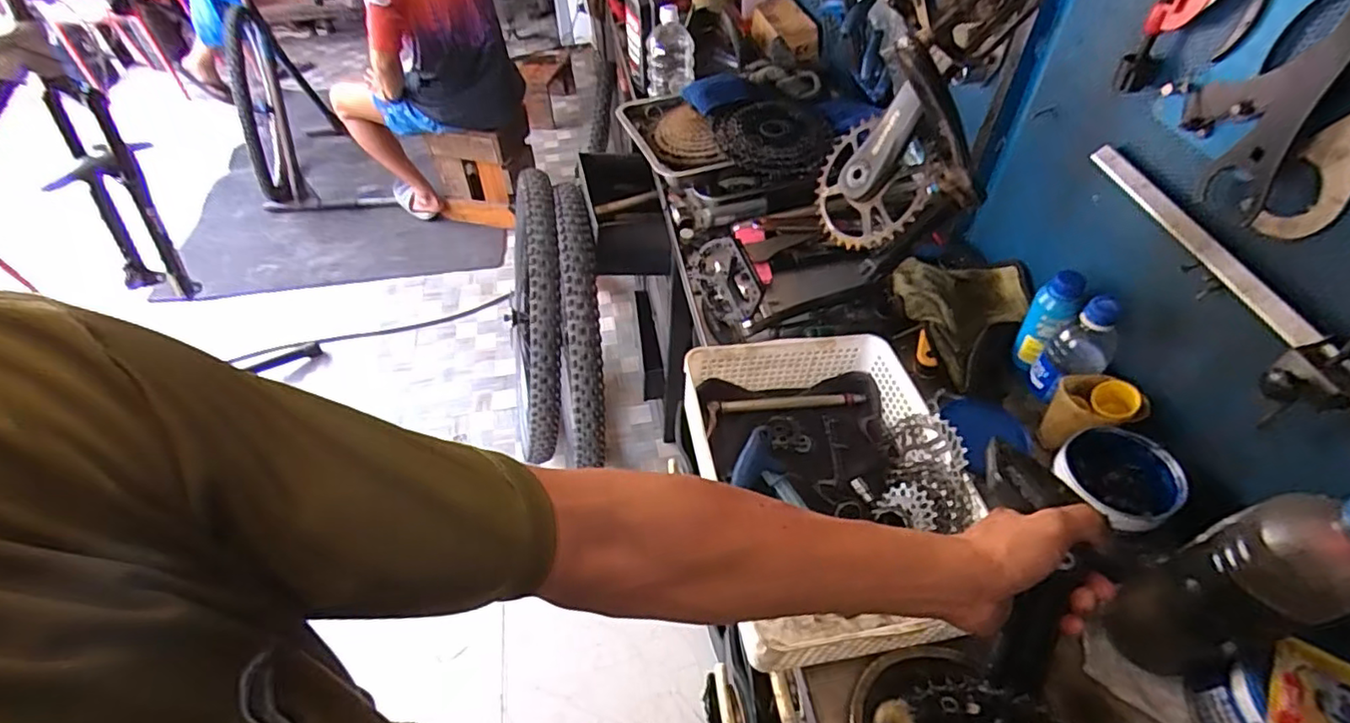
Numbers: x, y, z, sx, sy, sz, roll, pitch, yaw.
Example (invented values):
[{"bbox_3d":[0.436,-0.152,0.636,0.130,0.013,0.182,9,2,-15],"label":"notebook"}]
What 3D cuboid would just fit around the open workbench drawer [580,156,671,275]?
[{"bbox_3d":[-0.111,-0.317,1.310,0.148,0.105,0.312,-9,49,-5],"label":"open workbench drawer"}]

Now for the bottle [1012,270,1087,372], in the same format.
[{"bbox_3d":[0.431,-0.047,0.717,0.039,0.126,0.037,29,56,25],"label":"bottle"}]

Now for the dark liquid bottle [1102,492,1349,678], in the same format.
[{"bbox_3d":[0.426,0.162,0.456,0.070,0.250,0.081,-19,51,-14],"label":"dark liquid bottle"}]

